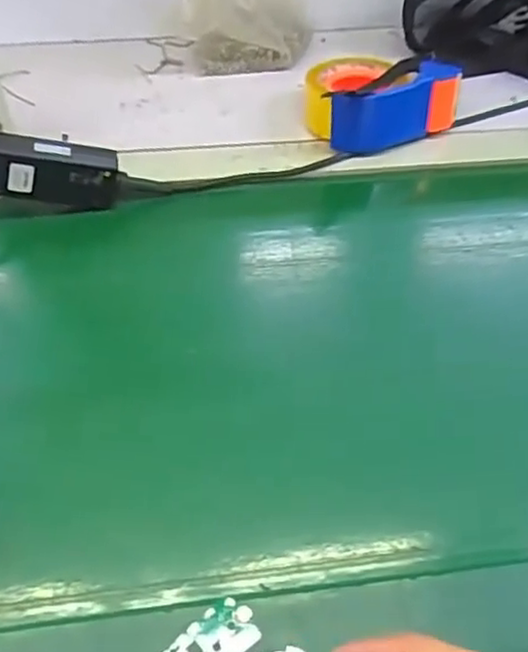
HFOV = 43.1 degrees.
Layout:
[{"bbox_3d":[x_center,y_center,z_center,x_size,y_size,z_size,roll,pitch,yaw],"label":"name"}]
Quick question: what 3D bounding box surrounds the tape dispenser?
[{"bbox_3d":[0.112,-0.243,0.706,0.149,0.068,0.114,-18,54,-16],"label":"tape dispenser"}]

